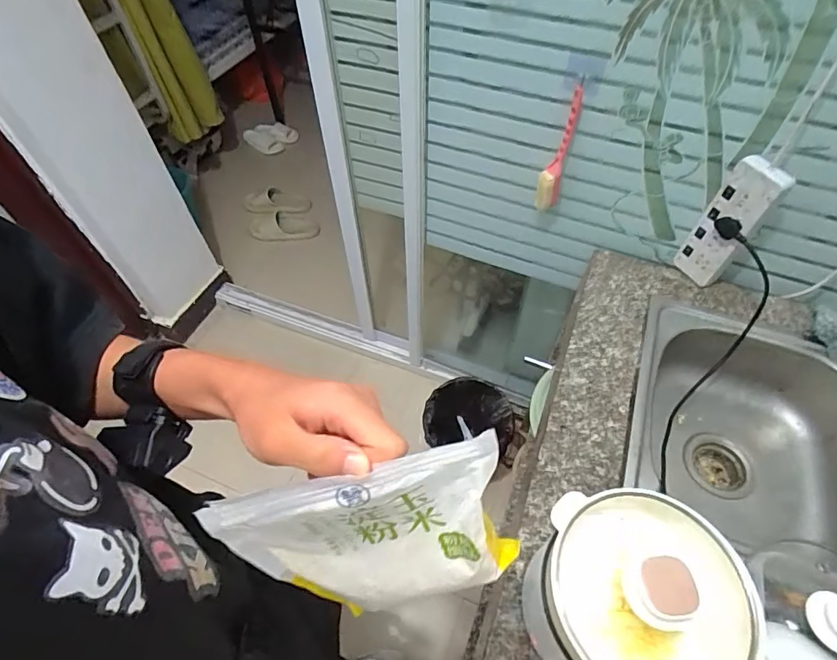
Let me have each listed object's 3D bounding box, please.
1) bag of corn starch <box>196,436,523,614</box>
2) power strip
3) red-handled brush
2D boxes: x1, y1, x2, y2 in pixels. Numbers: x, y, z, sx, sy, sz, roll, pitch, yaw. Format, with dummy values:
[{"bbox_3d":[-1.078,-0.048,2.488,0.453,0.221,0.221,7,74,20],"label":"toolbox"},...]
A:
[{"bbox_3d":[-0.022,0.130,0.276,0.169,0.157,0.047,-9,54,-5],"label":"bag of corn starch"},{"bbox_3d":[0.502,-0.170,0.752,0.040,0.214,0.077,-39,62,-24],"label":"power strip"},{"bbox_3d":[0.241,-0.306,0.800,0.039,0.223,0.034,12,55,10],"label":"red-handled brush"}]

